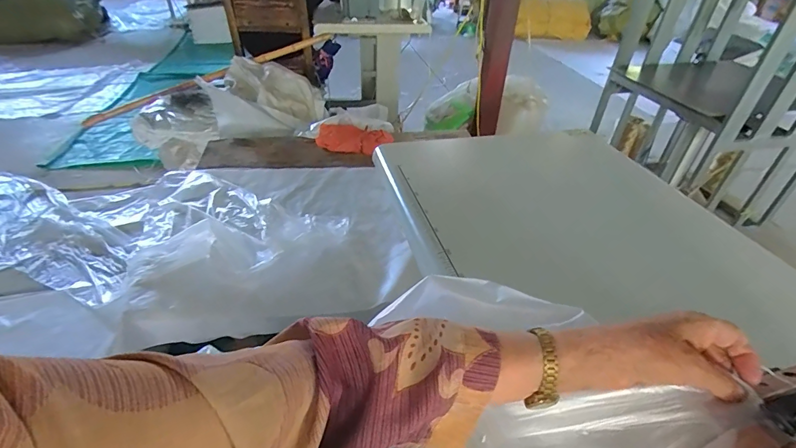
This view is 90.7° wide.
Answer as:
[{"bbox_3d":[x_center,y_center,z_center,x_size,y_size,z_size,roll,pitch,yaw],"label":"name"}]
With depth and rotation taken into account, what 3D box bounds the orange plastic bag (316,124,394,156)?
[{"bbox_3d":[-0.169,-0.305,1.419,0.274,0.053,0.140,13,39,15],"label":"orange plastic bag"}]

